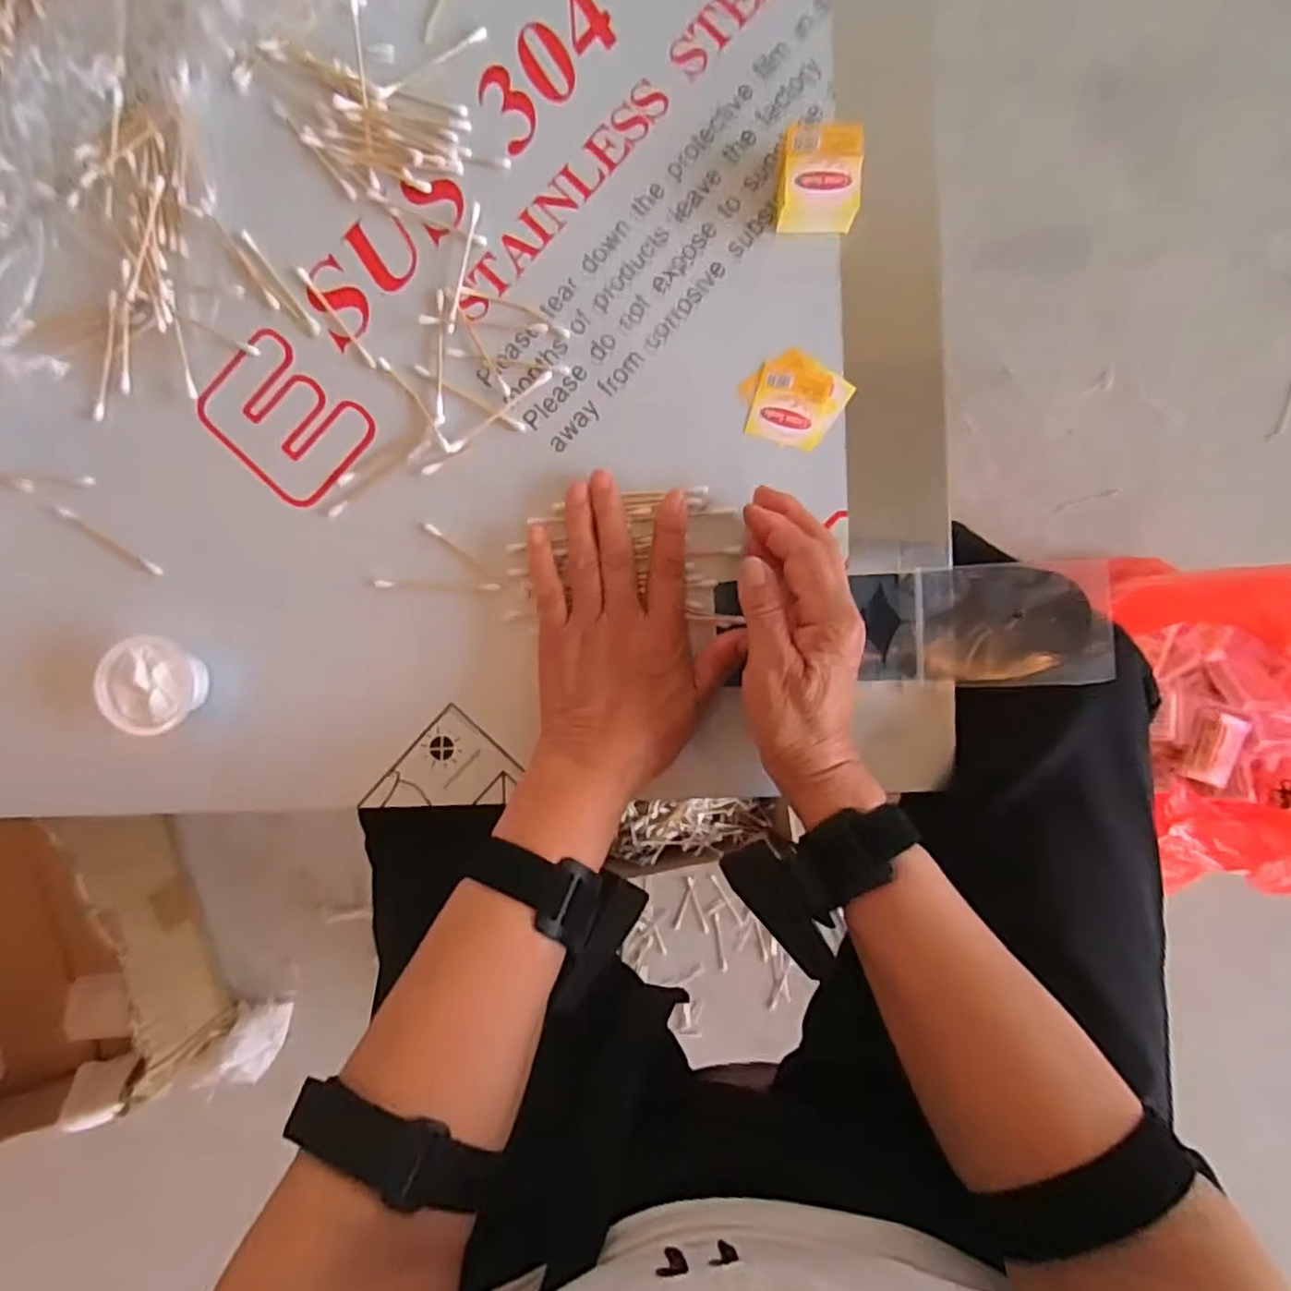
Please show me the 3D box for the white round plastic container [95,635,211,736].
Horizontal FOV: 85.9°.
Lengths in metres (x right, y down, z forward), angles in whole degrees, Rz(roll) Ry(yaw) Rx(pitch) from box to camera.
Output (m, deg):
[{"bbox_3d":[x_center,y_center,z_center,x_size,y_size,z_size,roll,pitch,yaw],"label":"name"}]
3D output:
[{"bbox_3d":[-0.277,0.022,0.395,0.047,0.037,0.054,10,92,0],"label":"white round plastic container"}]

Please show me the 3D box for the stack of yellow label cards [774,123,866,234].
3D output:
[{"bbox_3d":[0.093,-0.250,0.375,0.043,0.033,0.048,3,92,0],"label":"stack of yellow label cards"}]

